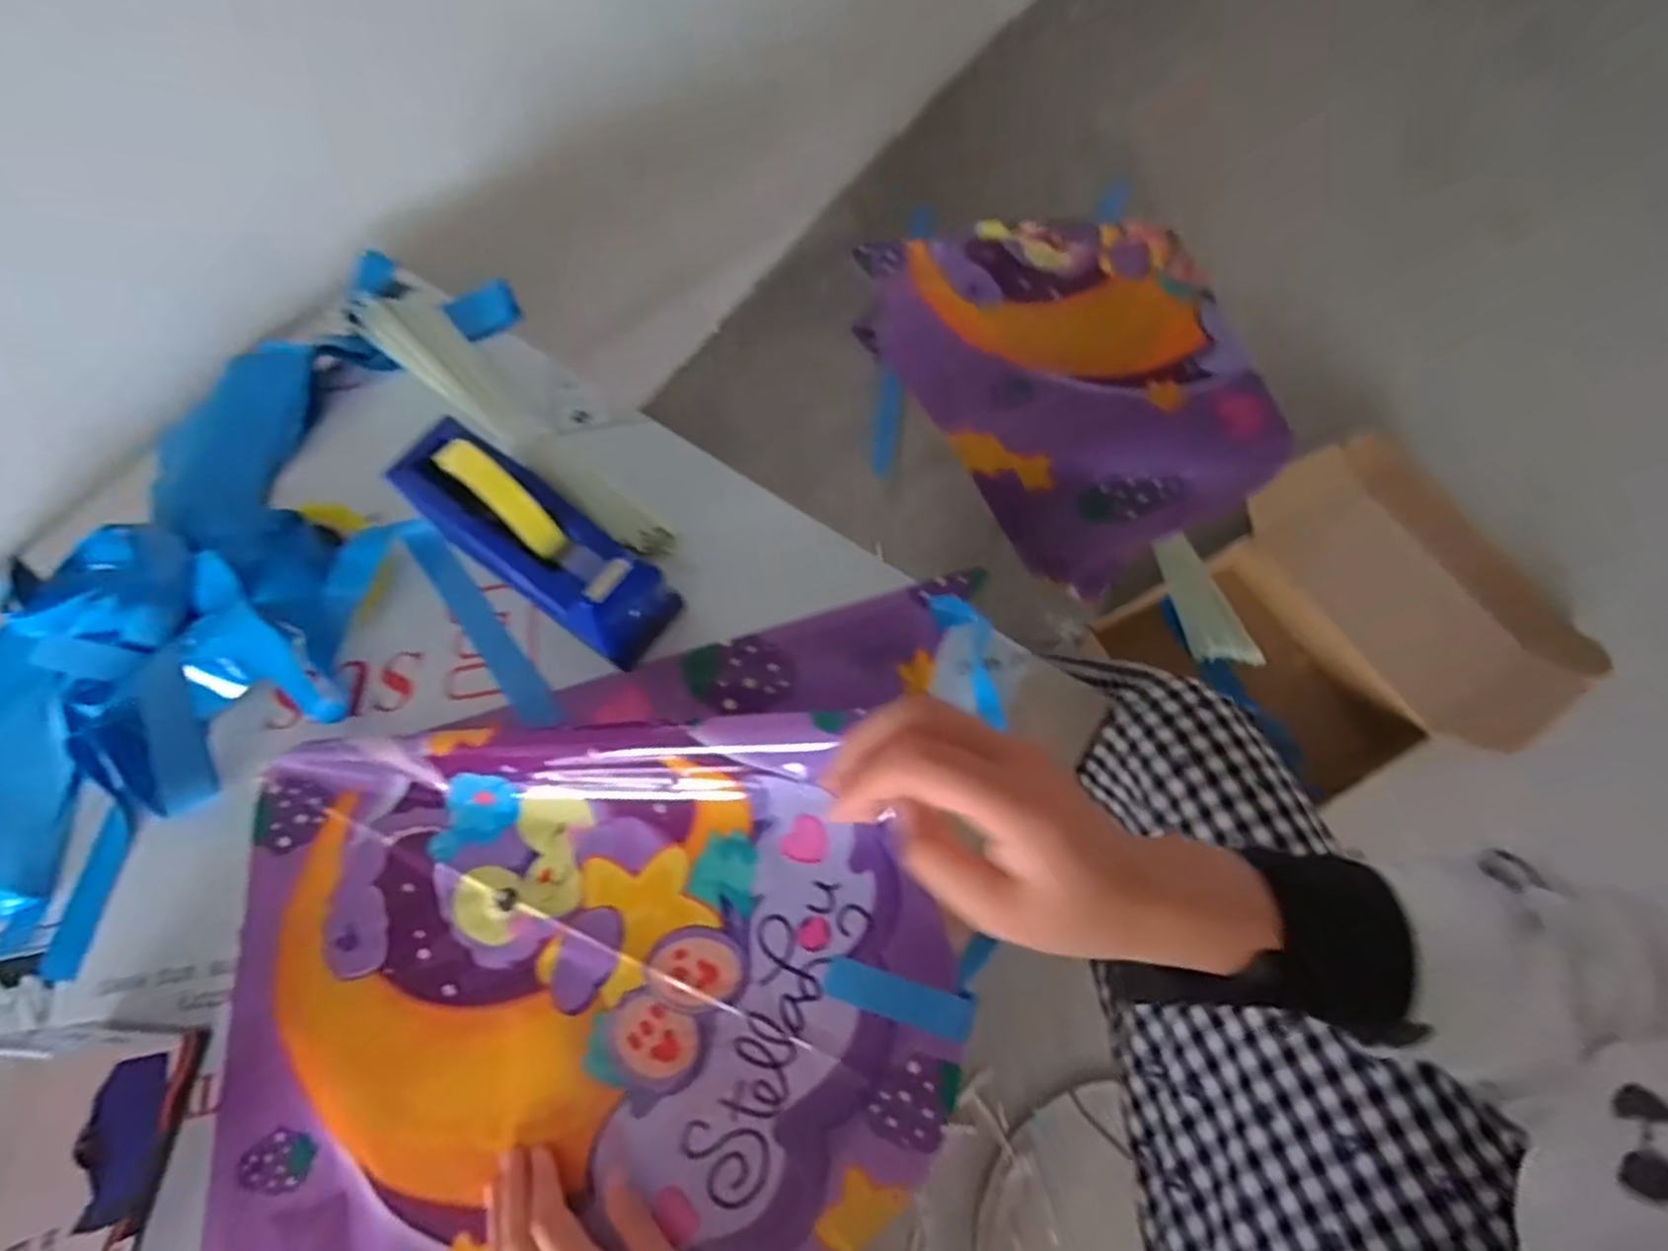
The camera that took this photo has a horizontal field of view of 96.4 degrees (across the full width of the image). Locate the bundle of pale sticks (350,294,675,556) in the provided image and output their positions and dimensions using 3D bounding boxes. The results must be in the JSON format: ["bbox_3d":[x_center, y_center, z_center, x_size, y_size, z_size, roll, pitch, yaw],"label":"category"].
[{"bbox_3d":[-0.279,-0.186,0.643,0.393,0.017,0.056,38,75,16],"label":"bundle of pale sticks"}]

